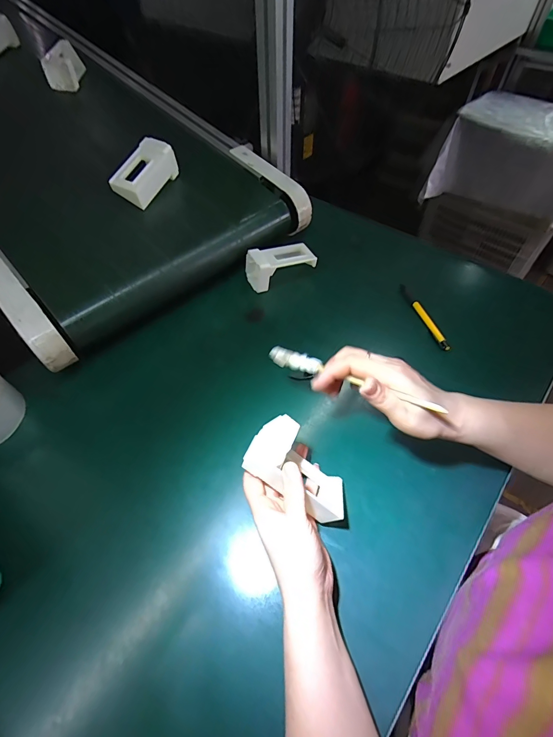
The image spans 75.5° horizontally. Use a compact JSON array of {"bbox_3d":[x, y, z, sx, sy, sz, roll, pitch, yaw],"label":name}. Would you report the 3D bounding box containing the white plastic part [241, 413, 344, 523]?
[{"bbox_3d":[0.025,0.105,0.370,0.112,0.051,0.056,44,57,-18],"label":"white plastic part"}]

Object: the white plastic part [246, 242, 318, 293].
[{"bbox_3d":[0.009,-0.178,0.603,0.116,0.056,0.053,-15,55,-10],"label":"white plastic part"}]

